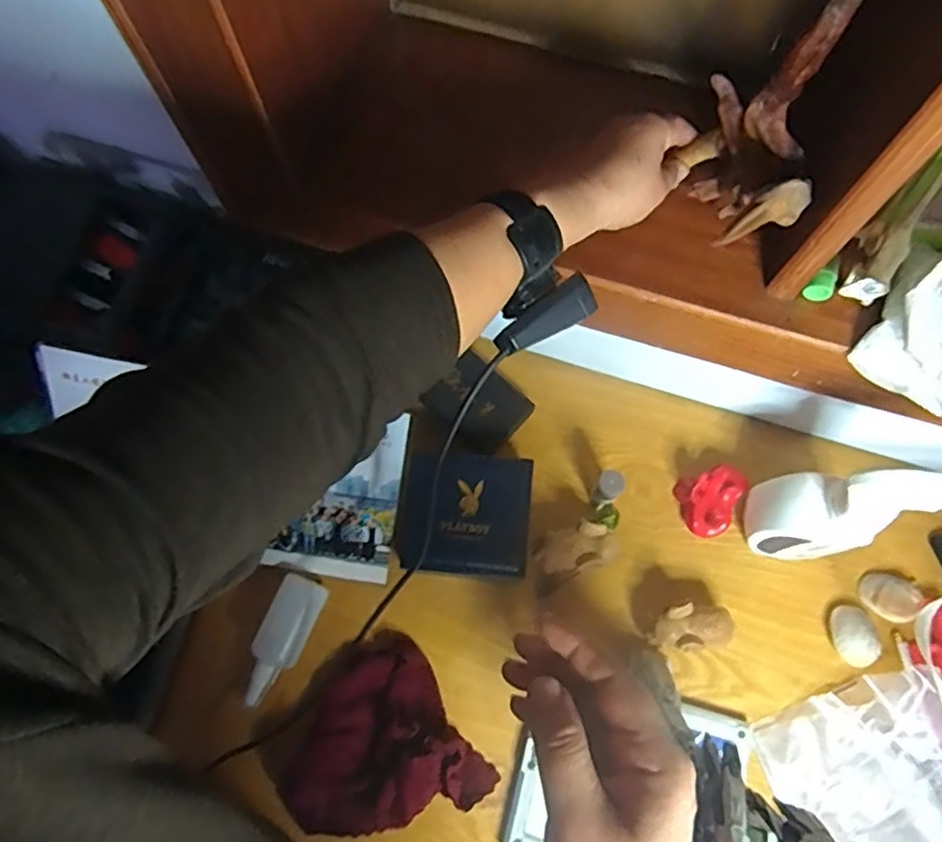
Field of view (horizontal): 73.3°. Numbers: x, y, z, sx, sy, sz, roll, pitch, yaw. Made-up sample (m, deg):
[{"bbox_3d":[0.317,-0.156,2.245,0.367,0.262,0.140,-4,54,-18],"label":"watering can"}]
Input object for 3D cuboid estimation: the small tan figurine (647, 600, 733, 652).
[{"bbox_3d":[0.202,0.195,0.594,0.072,0.056,0.046,4,73,1],"label":"small tan figurine"}]

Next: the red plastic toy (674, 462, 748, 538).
[{"bbox_3d":[0.242,0.080,0.631,0.065,0.034,0.061,0,73,0],"label":"red plastic toy"}]

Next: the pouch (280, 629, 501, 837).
[{"bbox_3d":[-0.094,0.297,0.563,0.166,0.050,0.161,-33,76,-10],"label":"pouch"}]

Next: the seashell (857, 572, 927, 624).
[{"bbox_3d":[0.402,0.168,0.606,0.049,0.019,0.040,22,74,6],"label":"seashell"}]

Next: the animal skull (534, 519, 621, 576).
[{"bbox_3d":[0.100,0.126,0.615,0.073,0.051,0.043,-20,74,-6],"label":"animal skull"}]

